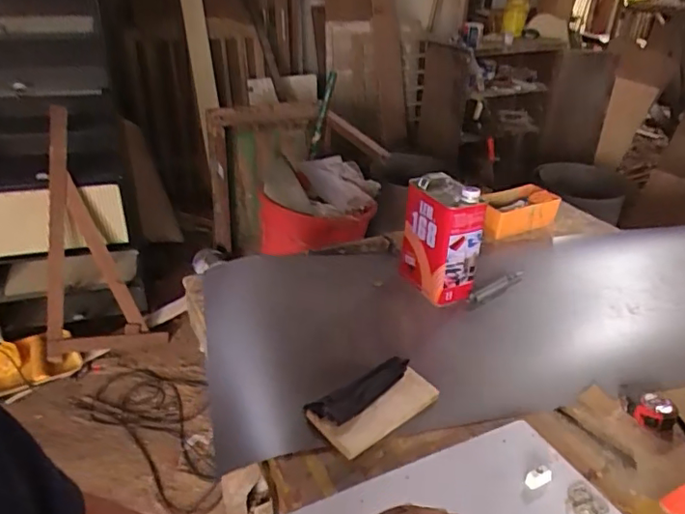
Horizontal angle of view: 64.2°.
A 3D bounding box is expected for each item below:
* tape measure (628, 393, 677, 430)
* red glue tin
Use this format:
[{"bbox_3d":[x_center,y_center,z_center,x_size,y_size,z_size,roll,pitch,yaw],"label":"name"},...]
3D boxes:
[{"bbox_3d":[0.529,0.262,0.937,0.078,0.040,0.058,23,36,33],"label":"tape measure"},{"bbox_3d":[0.218,-0.039,1.235,0.115,0.243,0.163,-10,31,-19],"label":"red glue tin"}]

